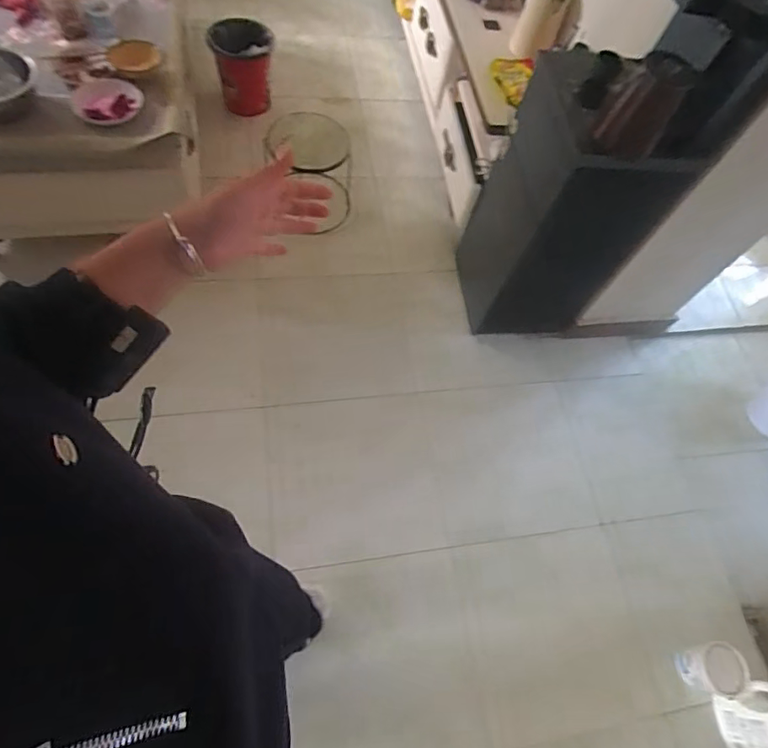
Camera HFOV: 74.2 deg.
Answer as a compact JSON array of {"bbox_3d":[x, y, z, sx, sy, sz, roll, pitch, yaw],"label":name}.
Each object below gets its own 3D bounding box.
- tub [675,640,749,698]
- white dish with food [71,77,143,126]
[{"bbox_3d":[0.851,0.773,1.334,0.115,0.159,0.119,3,62,-7],"label":"tub"},{"bbox_3d":[-0.795,-0.789,1.461,0.188,0.039,0.192,3,62,-7],"label":"white dish with food"}]

